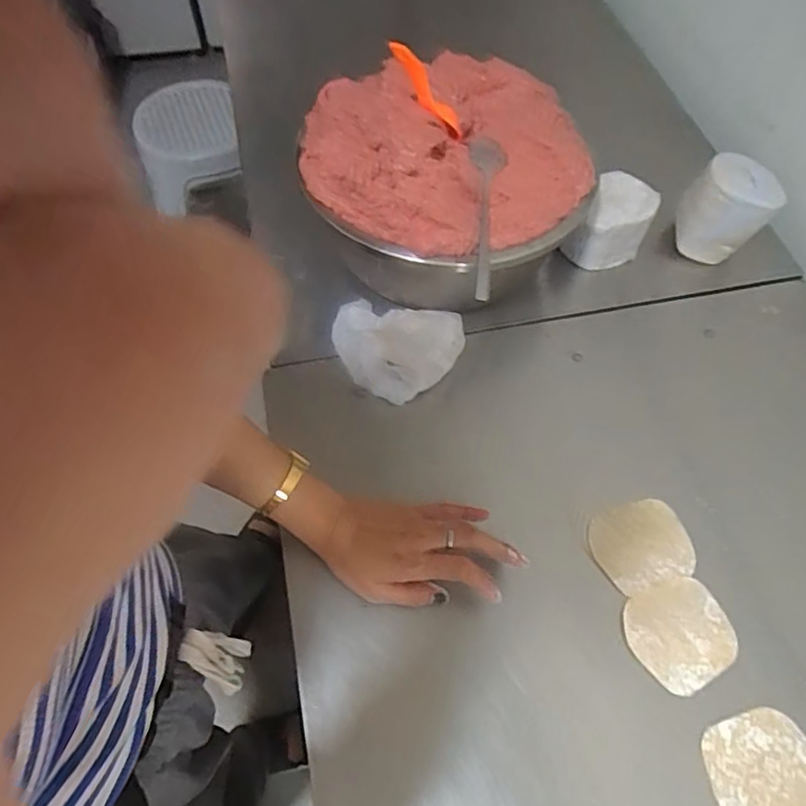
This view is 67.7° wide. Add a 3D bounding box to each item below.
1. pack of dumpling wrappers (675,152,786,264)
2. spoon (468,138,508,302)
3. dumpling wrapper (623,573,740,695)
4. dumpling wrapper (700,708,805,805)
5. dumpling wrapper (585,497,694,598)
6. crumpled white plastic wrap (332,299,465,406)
[{"bbox_3d":[0.349,-0.211,0.661,0.087,0.097,0.074,2,61,2],"label":"pack of dumpling wrappers"},{"bbox_3d":[0.072,-0.164,0.526,0.032,0.011,0.165,4,74,3],"label":"spoon"},{"bbox_3d":[0.223,0.184,0.484,0.083,0.005,0.076,-28,65,-14],"label":"dumpling wrapper"},{"bbox_3d":[0.263,0.265,0.434,0.083,0.004,0.069,-13,62,-6],"label":"dumpling wrapper"},{"bbox_3d":[0.205,0.120,0.516,0.087,0.004,0.069,-14,62,-7],"label":"dumpling wrapper"},{"bbox_3d":[-0.009,-0.056,0.590,0.129,0.043,0.109,13,62,8],"label":"crumpled white plastic wrap"}]

